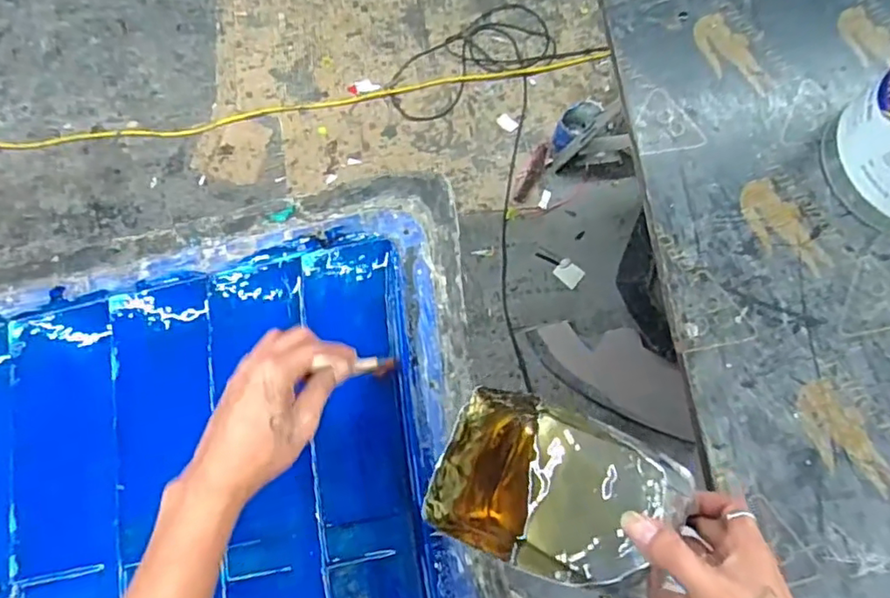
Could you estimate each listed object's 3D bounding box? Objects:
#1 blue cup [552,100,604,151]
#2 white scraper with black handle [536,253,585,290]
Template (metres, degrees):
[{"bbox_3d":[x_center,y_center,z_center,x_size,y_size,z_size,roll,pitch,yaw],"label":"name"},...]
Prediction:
[{"bbox_3d":[0.340,-0.467,1.528,0.139,0.080,0.092,-41,80,-13],"label":"blue cup"},{"bbox_3d":[0.302,-0.087,1.487,0.067,0.024,0.129,-41,80,-13],"label":"white scraper with black handle"}]

